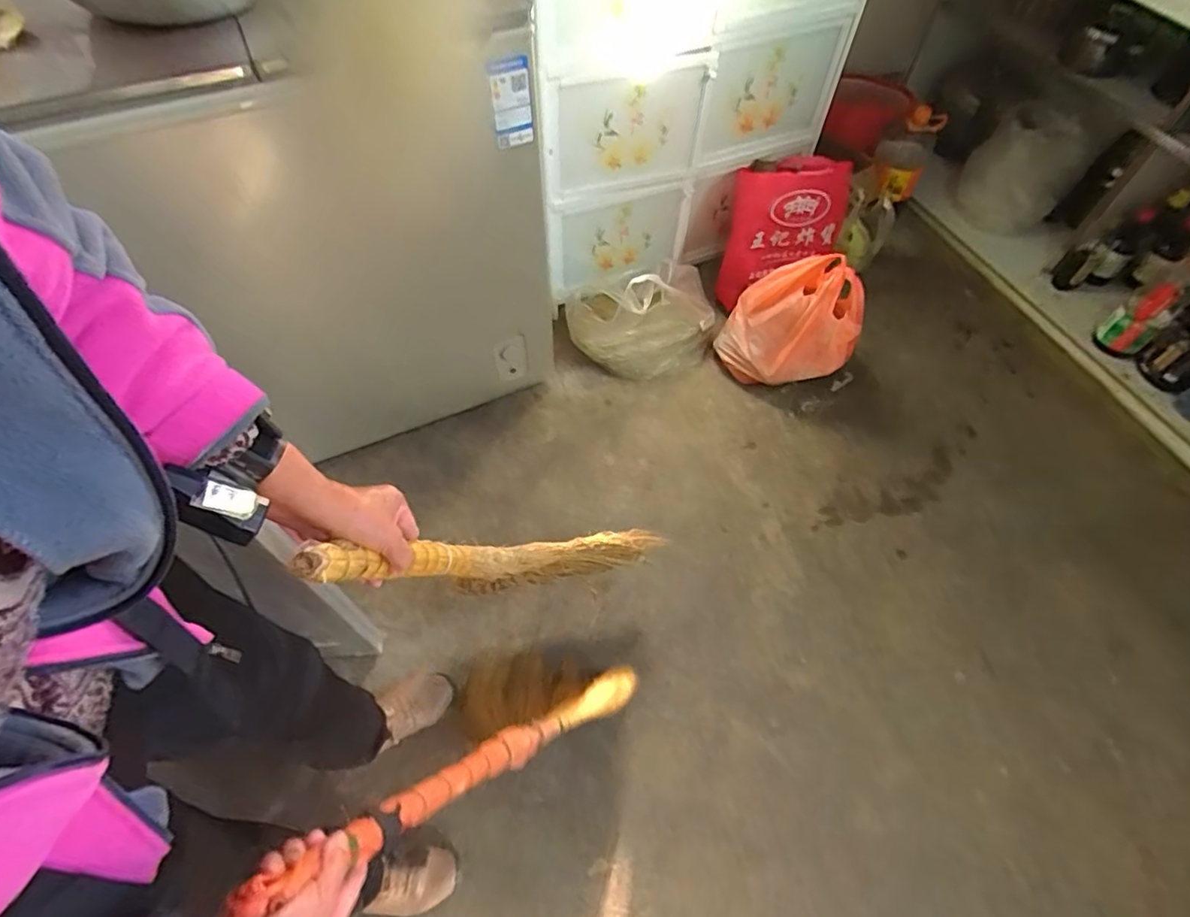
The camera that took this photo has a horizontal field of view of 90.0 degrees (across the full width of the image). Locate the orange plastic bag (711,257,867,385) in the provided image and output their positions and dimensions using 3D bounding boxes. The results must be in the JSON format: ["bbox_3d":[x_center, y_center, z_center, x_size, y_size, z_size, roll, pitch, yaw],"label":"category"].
[{"bbox_3d":[0.470,-0.318,1.437,0.313,0.282,0.179,20,60,11],"label":"orange plastic bag"}]

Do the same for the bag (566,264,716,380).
[{"bbox_3d":[0.119,-0.362,1.492,0.372,0.254,0.224,1,58,0],"label":"bag"}]

